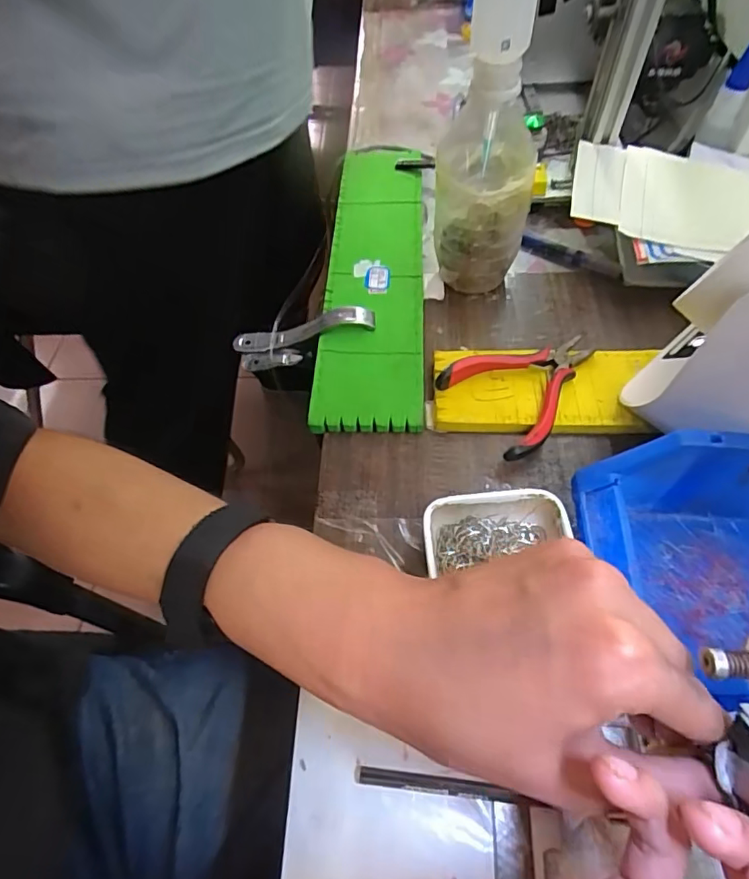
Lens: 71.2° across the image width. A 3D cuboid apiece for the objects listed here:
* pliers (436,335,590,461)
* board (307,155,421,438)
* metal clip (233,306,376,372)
[{"bbox_3d":[0.109,-0.039,0.368,0.102,0.020,0.081,-32,62,-16],"label":"pliers"},{"bbox_3d":[0.001,-0.162,0.463,0.081,0.009,0.360,1,58,3],"label":"board"},{"bbox_3d":[-0.060,-0.084,0.434,0.126,0.048,0.018,-15,56,19],"label":"metal clip"}]

